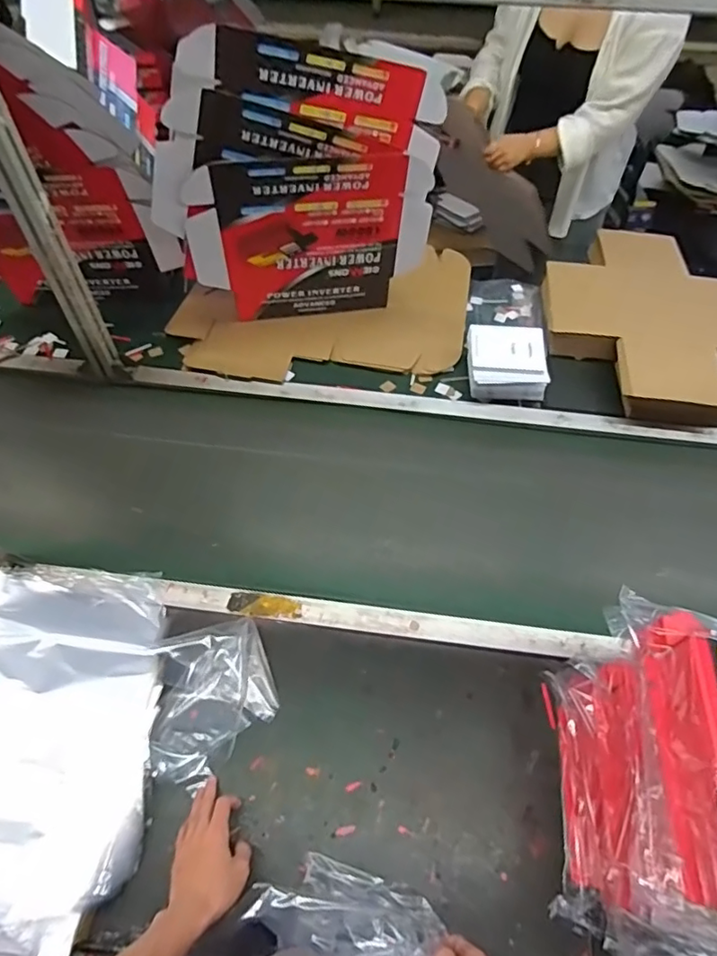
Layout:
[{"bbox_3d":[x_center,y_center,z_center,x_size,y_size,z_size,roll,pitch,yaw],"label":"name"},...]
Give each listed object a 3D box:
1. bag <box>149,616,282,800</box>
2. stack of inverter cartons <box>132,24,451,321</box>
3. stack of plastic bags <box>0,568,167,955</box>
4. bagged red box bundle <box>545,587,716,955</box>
[{"bbox_3d":[-0.197,0.289,0.735,0.163,0.075,0.178,-10,56,-9],"label":"bag"},{"bbox_3d":[-0.116,-0.516,1.036,0.520,0.462,0.104,-3,55,-3],"label":"stack of inverter cartons"},{"bbox_3d":[-0.420,0.327,0.717,0.306,0.044,0.461,-2,55,-3],"label":"stack of plastic bags"},{"bbox_3d":[0.340,0.325,0.581,0.171,0.331,0.287,6,55,3],"label":"bagged red box bundle"}]

